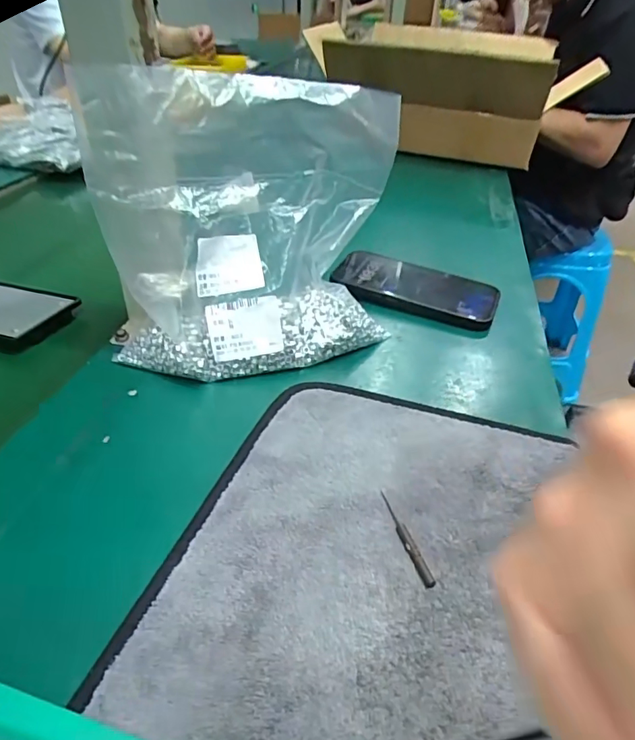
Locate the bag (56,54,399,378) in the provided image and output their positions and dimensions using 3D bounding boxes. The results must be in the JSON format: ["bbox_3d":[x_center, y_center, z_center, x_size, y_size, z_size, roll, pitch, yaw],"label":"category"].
[{"bbox_3d":[-0.043,-0.094,0.352,0.203,0.179,0.084,-5,39,-11],"label":"bag"}]

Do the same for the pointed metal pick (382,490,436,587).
[{"bbox_3d":[0.046,0.087,0.273,0.006,0.004,0.058,-12,40,-18],"label":"pointed metal pick"}]

